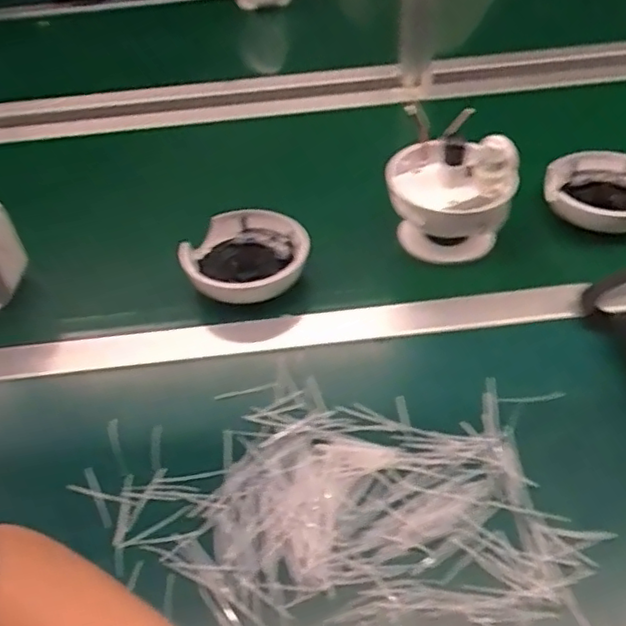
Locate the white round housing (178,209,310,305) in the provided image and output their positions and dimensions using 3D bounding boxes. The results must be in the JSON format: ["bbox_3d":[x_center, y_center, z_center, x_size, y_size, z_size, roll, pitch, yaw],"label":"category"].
[{"bbox_3d":[-0.065,-0.055,0.627,0.116,0.039,0.116,-2,46,2],"label":"white round housing"}]

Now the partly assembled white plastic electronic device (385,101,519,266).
[{"bbox_3d":[0.137,-0.124,0.647,0.118,0.123,0.117,7,47,12],"label":"partly assembled white plastic electronic device"}]

